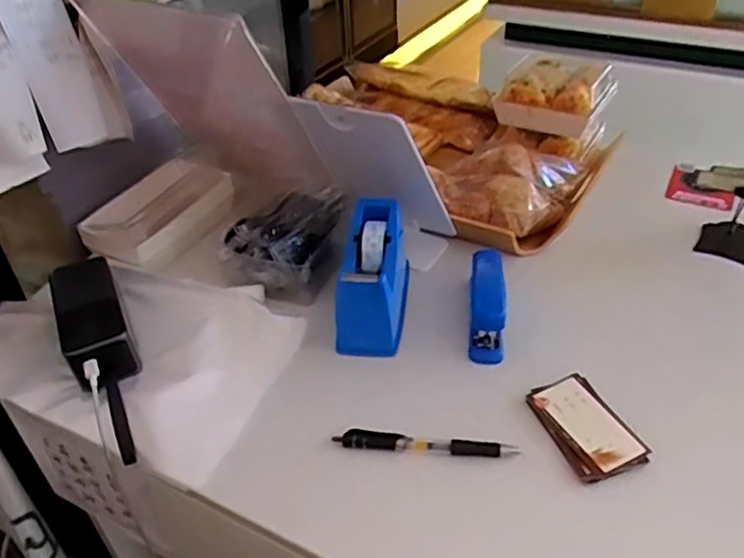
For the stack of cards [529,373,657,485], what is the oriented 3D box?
[{"bbox_3d":[0.168,0.116,0.504,0.057,0.007,0.092,-20,44,-11],"label":"stack of cards"}]

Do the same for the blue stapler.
[{"bbox_3d":[0.108,0.015,0.596,0.032,0.057,0.118,3,46,6],"label":"blue stapler"}]

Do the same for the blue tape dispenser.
[{"bbox_3d":[0.002,-0.004,0.613,0.061,0.113,0.144,4,30,8],"label":"blue tape dispenser"}]

